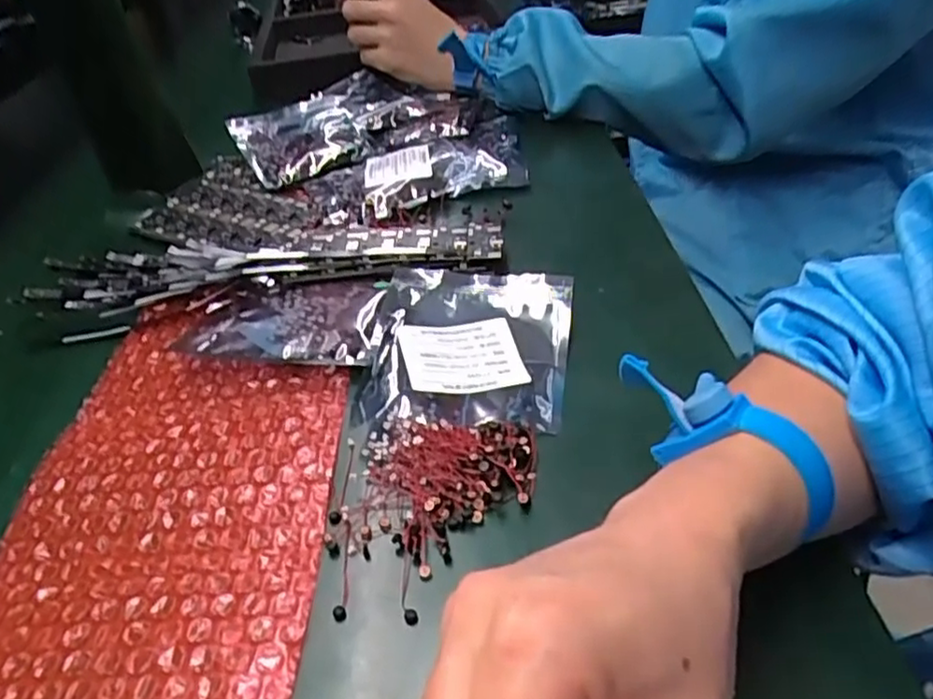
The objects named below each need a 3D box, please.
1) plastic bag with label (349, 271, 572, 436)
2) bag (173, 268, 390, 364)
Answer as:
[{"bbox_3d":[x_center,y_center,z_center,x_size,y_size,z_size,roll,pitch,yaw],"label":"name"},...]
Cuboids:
[{"bbox_3d":[0.001,-0.002,0.340,0.098,0.020,0.107,1,40,9],"label":"plastic bag with label"},{"bbox_3d":[-0.104,-0.021,0.375,0.117,0.010,0.081,1,40,8],"label":"bag"}]

